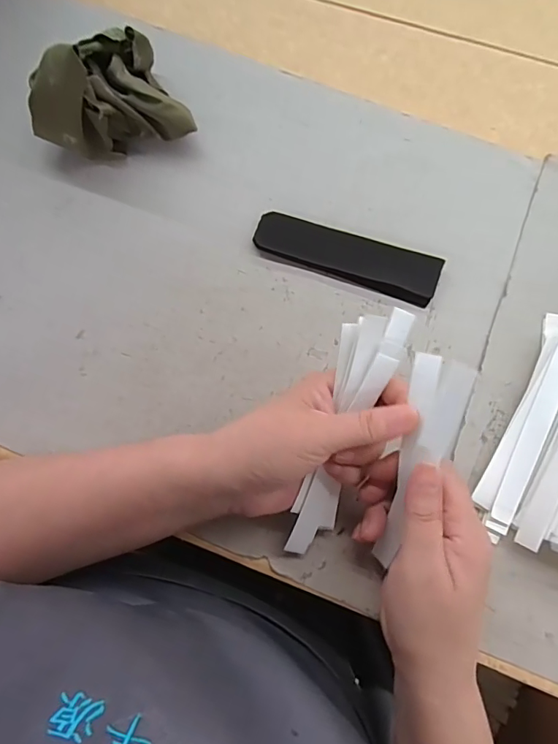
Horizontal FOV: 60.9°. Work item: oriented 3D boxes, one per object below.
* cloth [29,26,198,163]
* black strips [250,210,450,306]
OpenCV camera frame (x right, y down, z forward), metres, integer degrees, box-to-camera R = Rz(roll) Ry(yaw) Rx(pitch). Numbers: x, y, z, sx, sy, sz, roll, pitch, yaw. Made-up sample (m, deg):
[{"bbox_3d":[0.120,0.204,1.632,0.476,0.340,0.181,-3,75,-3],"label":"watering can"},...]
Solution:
[{"bbox_3d":[-0.130,-0.202,0.354,0.108,0.074,0.075,-34,79,-5],"label":"cloth"},{"bbox_3d":[0.052,-0.090,0.363,0.140,0.005,0.036,21,79,6],"label":"black strips"}]

